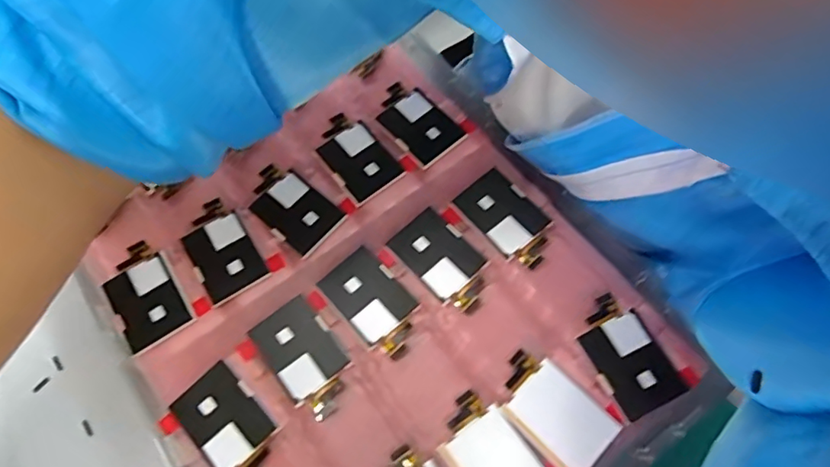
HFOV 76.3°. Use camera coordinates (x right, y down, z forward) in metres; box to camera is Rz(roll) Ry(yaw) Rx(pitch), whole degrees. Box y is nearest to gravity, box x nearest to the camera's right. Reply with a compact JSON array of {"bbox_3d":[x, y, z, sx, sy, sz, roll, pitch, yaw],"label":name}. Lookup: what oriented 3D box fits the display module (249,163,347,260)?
[{"bbox_3d":[-0.072,-0.015,0.304,0.056,0.004,0.034,37,75,16],"label":"display module"}]

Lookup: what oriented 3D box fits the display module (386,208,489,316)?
[{"bbox_3d":[0.016,0.015,0.288,0.034,0.006,0.058,-40,71,-14],"label":"display module"}]

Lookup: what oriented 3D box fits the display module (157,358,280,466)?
[{"bbox_3d":[-0.093,0.095,0.258,0.056,0.005,0.040,39,73,16],"label":"display module"}]

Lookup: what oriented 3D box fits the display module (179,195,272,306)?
[{"bbox_3d":[-0.109,0.009,0.296,0.034,0.004,0.057,-32,70,-11],"label":"display module"}]

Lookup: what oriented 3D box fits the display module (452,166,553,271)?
[{"bbox_3d":[0.052,-0.008,0.297,0.034,0.006,0.058,-37,71,-13],"label":"display module"}]

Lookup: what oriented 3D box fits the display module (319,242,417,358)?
[{"bbox_3d":[-0.022,0.037,0.280,0.034,0.004,0.058,-39,71,-14],"label":"display module"}]

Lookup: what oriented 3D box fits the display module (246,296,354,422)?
[{"bbox_3d":[-0.056,0.063,0.269,0.033,0.004,0.058,-37,71,-13],"label":"display module"}]

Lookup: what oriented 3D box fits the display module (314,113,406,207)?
[{"bbox_3d":[-0.037,-0.046,0.317,0.035,0.008,0.057,-35,70,-12],"label":"display module"}]

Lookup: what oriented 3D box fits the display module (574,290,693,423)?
[{"bbox_3d":[0.105,0.060,0.265,0.036,0.008,0.056,-24,68,-8],"label":"display module"}]

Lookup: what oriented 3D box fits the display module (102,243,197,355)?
[{"bbox_3d":[-0.146,0.032,0.287,0.035,0.006,0.056,-30,69,-10],"label":"display module"}]

